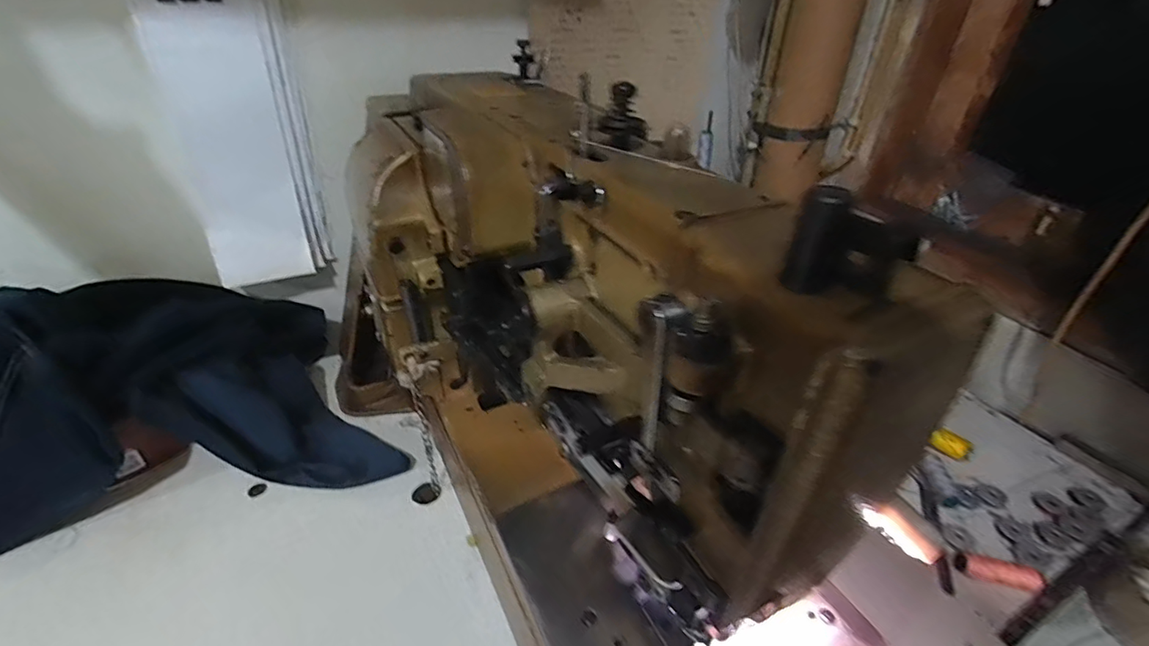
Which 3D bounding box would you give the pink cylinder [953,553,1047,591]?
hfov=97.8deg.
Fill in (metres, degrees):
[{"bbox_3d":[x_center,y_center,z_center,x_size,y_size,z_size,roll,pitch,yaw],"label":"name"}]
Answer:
[{"bbox_3d":[0.356,0.209,0.423,0.063,0.015,0.017,13,36,15],"label":"pink cylinder"}]

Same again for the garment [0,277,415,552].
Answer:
[{"bbox_3d":[-0.413,0.054,0.496,0.432,0.151,0.256,-7,35,-15],"label":"garment"}]

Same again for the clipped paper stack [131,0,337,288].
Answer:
[{"bbox_3d":[-0.340,-0.191,0.521,0.118,0.299,0.033,-17,39,-26],"label":"clipped paper stack"}]

